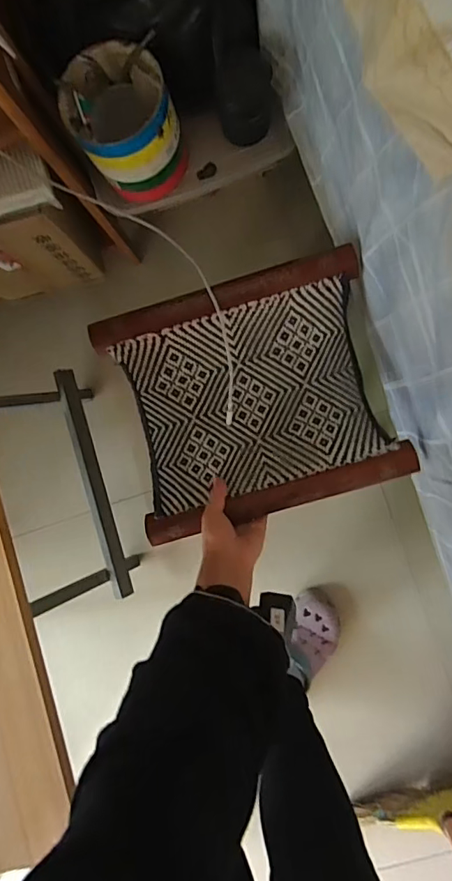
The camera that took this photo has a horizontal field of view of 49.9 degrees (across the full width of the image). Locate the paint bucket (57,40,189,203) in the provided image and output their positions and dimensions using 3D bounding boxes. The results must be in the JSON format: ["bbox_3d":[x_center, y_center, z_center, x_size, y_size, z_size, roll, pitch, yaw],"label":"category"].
[{"bbox_3d":[-0.123,-0.382,0.606,0.116,0.139,0.118,0,91,5],"label":"paint bucket"}]

